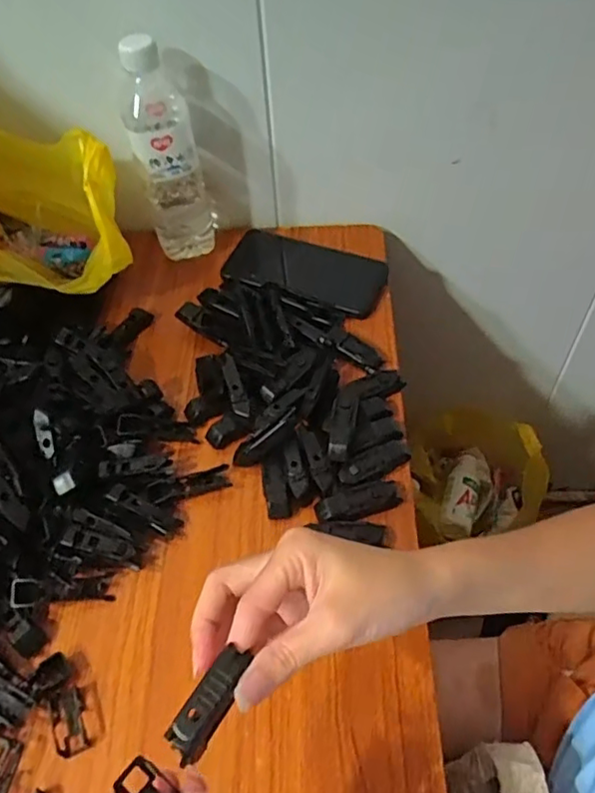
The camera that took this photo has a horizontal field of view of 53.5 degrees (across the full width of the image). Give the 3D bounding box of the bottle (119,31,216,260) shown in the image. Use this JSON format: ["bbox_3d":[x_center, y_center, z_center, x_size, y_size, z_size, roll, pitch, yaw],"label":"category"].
[{"bbox_3d":[-0.126,-0.235,0.579,0.065,0.207,0.072,-10,54,-5],"label":"bottle"}]

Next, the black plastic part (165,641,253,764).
[{"bbox_3d":[-0.037,0.130,0.253,0.017,0.009,0.047,23,53,18],"label":"black plastic part"}]

